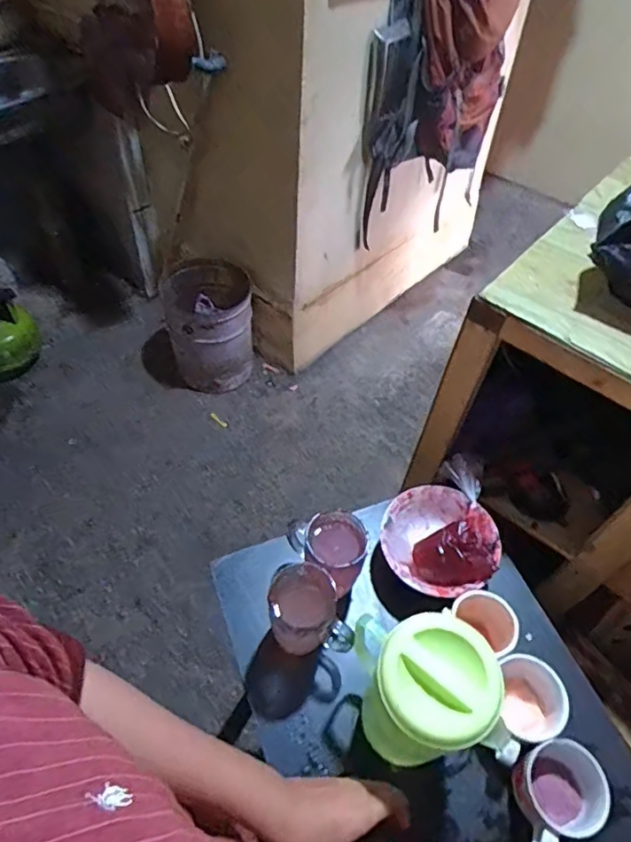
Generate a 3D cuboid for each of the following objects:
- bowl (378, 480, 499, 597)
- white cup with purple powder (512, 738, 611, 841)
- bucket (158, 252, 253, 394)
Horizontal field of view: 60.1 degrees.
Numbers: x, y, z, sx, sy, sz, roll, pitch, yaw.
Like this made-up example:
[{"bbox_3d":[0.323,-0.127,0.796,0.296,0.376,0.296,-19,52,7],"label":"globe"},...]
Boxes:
[{"bbox_3d":[0.164,0.162,0.729,0.151,0.051,0.145,37,59,24],"label":"bowl"},{"bbox_3d":[0.251,0.391,0.575,0.099,0.068,0.080,-14,53,-13],"label":"white cup with purple powder"},{"bbox_3d":[-0.351,-0.307,1.835,0.282,0.363,0.294,1,52,-1],"label":"bucket"}]

